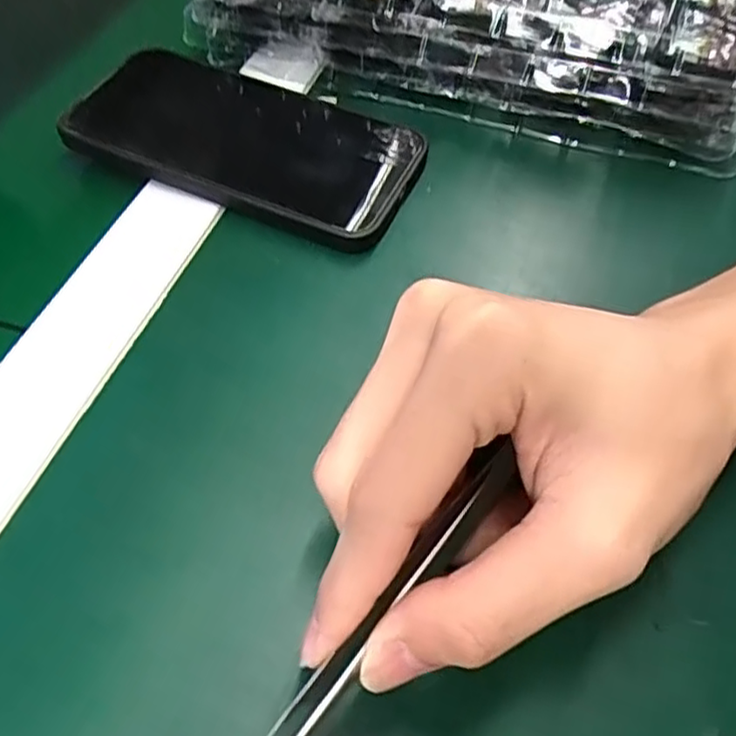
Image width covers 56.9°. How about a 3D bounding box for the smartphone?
[{"bbox_3d":[-0.057,-0.108,0.321,0.162,0.011,0.083,19,57,12],"label":"smartphone"}]

